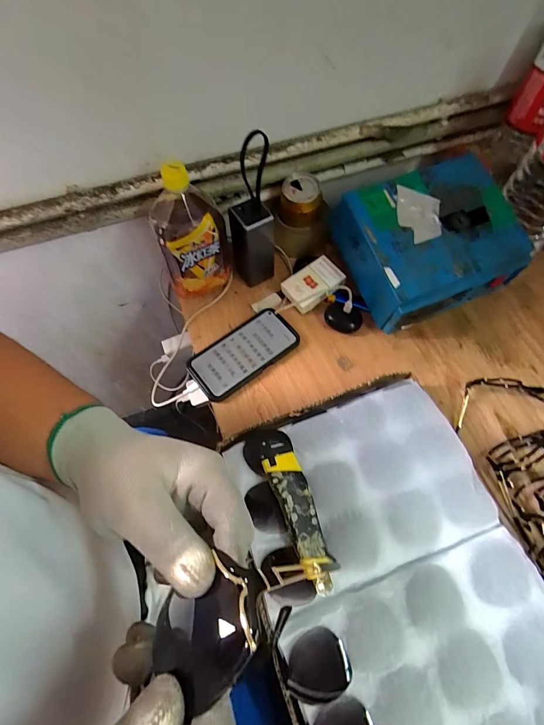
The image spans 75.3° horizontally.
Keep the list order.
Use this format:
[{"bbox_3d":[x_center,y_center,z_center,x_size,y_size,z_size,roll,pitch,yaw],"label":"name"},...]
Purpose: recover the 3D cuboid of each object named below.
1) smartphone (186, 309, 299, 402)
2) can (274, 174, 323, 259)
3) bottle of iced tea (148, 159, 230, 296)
[{"bbox_3d":[-0.042,-0.014,0.531,0.162,0.016,0.079,-35,69,-15],"label":"smartphone"},{"bbox_3d":[0.039,-0.240,0.583,0.079,0.106,0.065,8,64,4],"label":"can"},{"bbox_3d":[-0.115,-0.185,0.513,0.092,0.211,0.090,-12,64,-5],"label":"bottle of iced tea"}]

